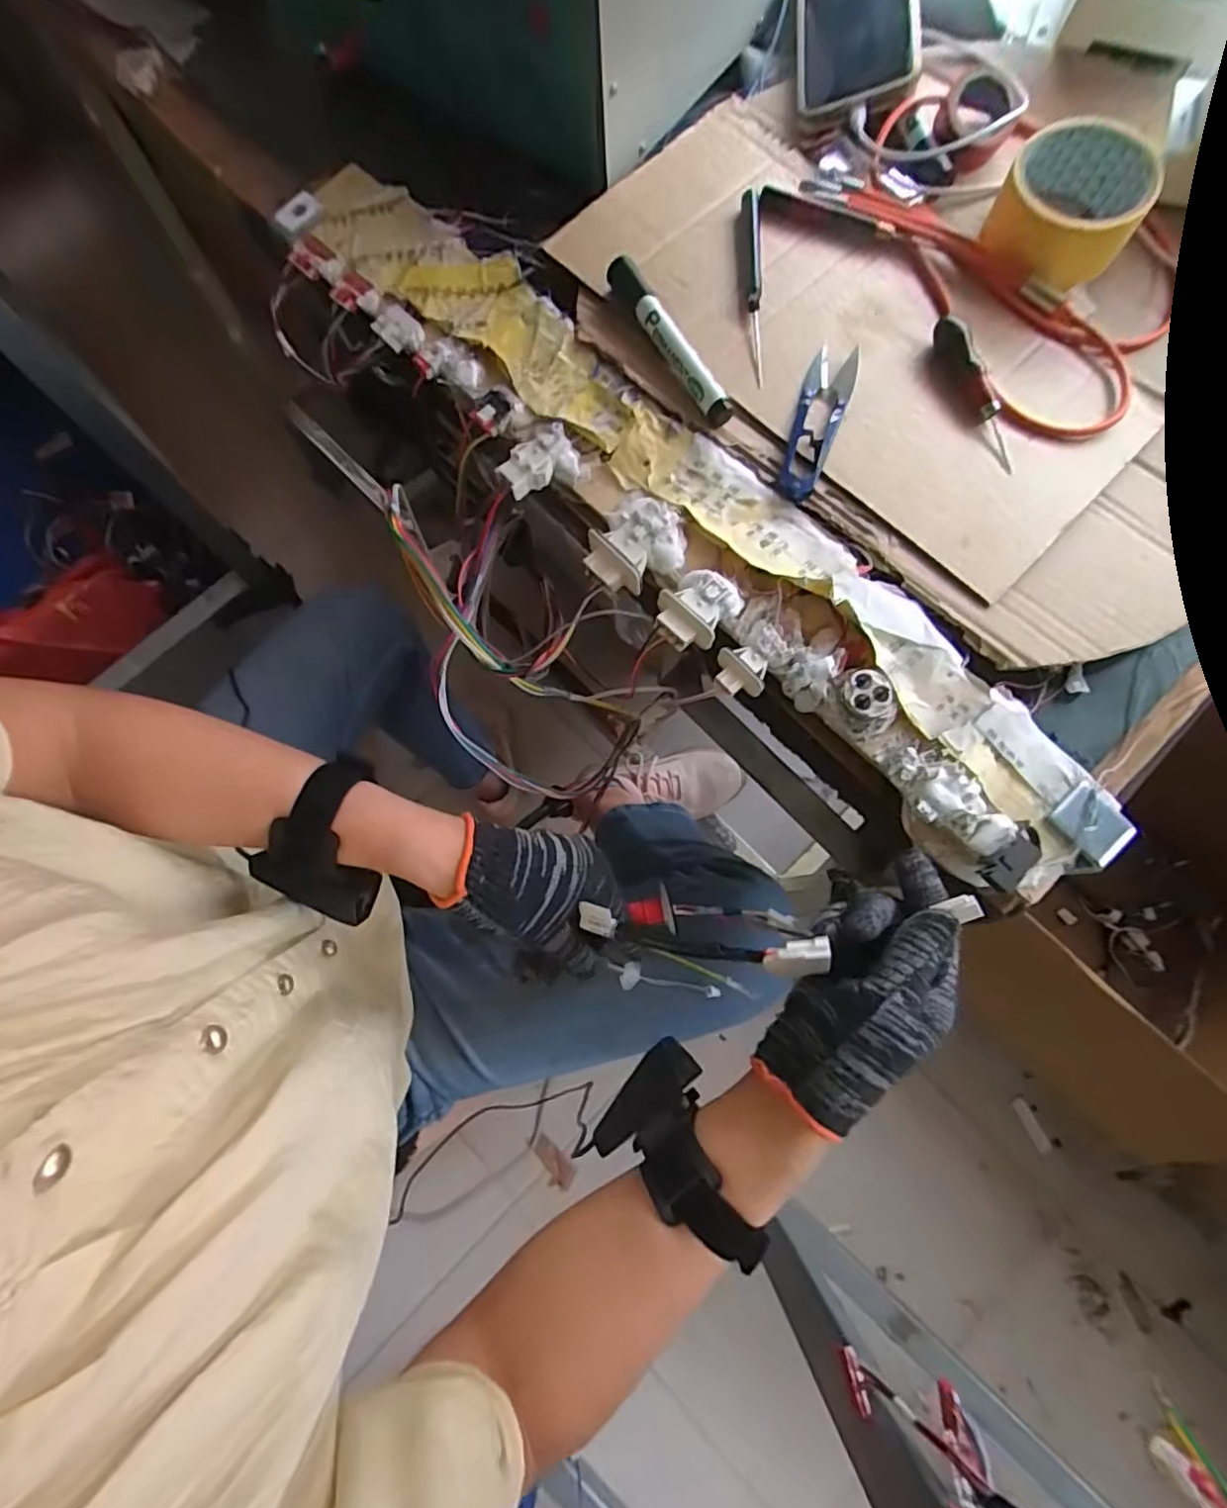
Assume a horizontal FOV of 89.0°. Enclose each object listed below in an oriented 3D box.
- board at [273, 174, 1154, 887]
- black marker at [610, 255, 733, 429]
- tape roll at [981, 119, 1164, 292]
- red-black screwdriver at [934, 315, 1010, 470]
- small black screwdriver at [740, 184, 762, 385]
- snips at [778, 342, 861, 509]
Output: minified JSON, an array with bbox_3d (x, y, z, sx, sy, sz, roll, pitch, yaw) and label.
[{"bbox_3d":[0.008,-0.173,0.398,0.136,0.043,0.698,-40,80,-11],"label":"board"},{"bbox_3d":[0.035,-0.268,0.403,0.019,0.017,0.139,-26,78,-9],"label":"black marker"},{"bbox_3d":[0.307,-0.372,0.424,0.086,0.047,0.094,1,75,-2],"label":"tape roll"},{"bbox_3d":[0.231,-0.234,0.400,0.017,0.016,0.110,-14,76,-6],"label":"red-black screwdriver"},{"bbox_3d":[0.093,-0.319,0.419,0.012,0.007,0.160,3,75,-1],"label":"small black screwdriver"},{"bbox_3d":[0.129,-0.211,0.395,0.029,0.010,0.118,20,75,3],"label":"snips"}]

